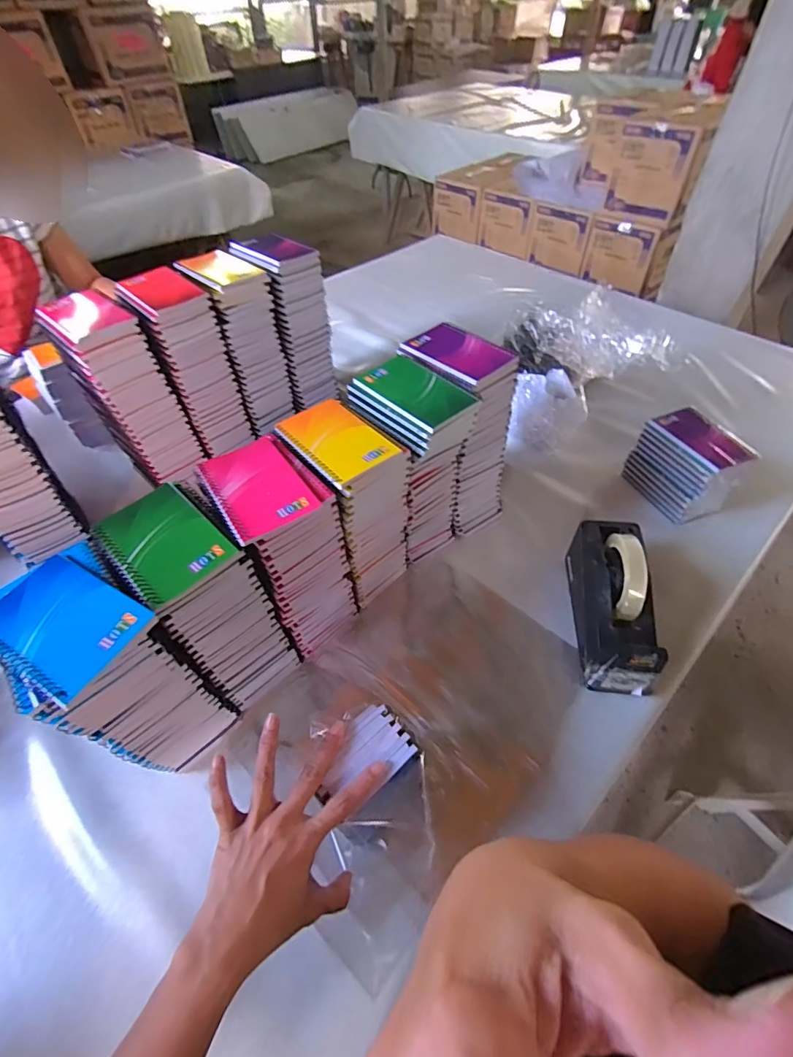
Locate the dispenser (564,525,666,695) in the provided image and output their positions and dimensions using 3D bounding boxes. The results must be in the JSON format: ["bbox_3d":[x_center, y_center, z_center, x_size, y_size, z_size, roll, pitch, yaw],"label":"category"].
[{"bbox_3d":[0.271,0.089,0.562,0.077,0.133,0.216,2,65,3],"label":"dispenser"}]

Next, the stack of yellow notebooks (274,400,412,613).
[{"bbox_3d":[-0.065,-0.026,0.576,0.136,0.226,0.099,36,61,27],"label":"stack of yellow notebooks"}]

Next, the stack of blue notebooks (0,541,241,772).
[{"bbox_3d":[-0.268,0.146,0.454,0.140,0.243,0.100,33,60,25],"label":"stack of blue notebooks"}]

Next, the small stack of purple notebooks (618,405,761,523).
[{"bbox_3d":[0.455,-0.098,0.712,0.086,0.126,0.139,-22,54,-15],"label":"small stack of purple notebooks"}]

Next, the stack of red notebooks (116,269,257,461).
[{"bbox_3d":[-0.333,-0.264,0.732,0.099,0.254,0.130,-32,57,-21],"label":"stack of red notebooks"}]

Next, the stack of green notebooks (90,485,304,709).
[{"bbox_3d":[-0.205,0.079,0.489,0.092,0.220,0.137,-38,60,-25],"label":"stack of green notebooks"}]

